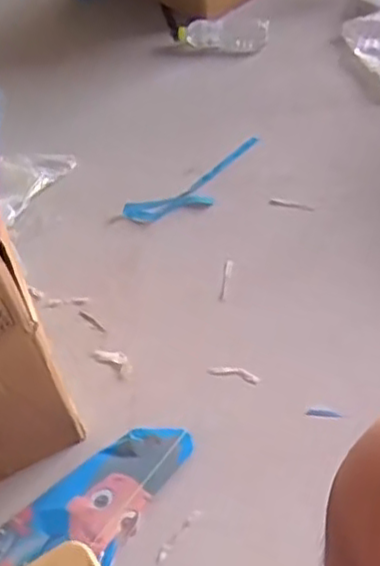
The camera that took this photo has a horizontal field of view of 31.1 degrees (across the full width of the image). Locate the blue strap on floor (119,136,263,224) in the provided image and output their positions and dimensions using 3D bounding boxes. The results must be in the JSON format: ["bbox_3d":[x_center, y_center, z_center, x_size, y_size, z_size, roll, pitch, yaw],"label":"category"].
[{"bbox_3d":[0.018,-0.202,1.420,0.341,0.029,0.114,-28,52,-16],"label":"blue strap on floor"}]

